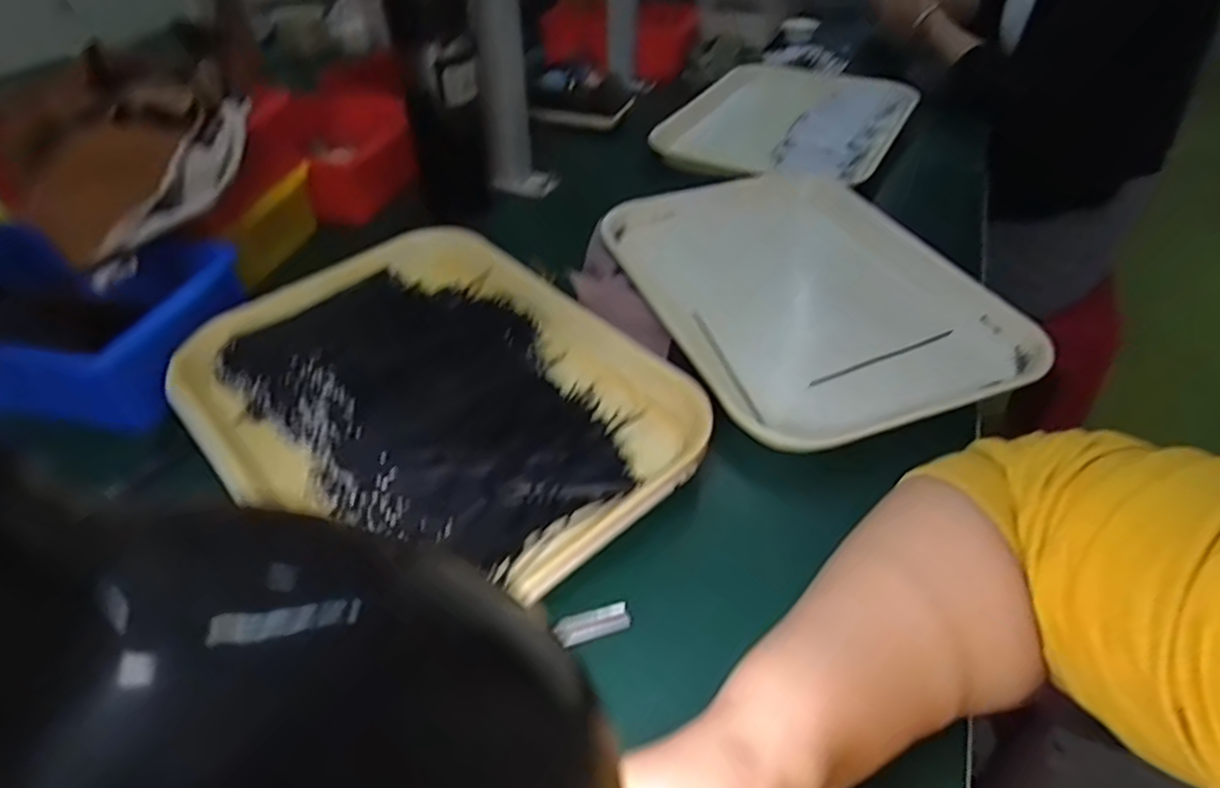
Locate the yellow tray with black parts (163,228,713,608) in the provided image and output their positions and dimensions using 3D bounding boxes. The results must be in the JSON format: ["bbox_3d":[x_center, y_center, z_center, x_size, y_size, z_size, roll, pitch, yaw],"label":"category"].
[{"bbox_3d":[-0.111,-0.004,0.411,0.222,0.034,0.303,-32,51,-33],"label":"yellow tray with black parts"}]

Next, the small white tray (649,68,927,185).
[{"bbox_3d":[0.208,-0.308,0.747,0.215,0.026,0.304,24,46,24],"label":"small white tray"}]

